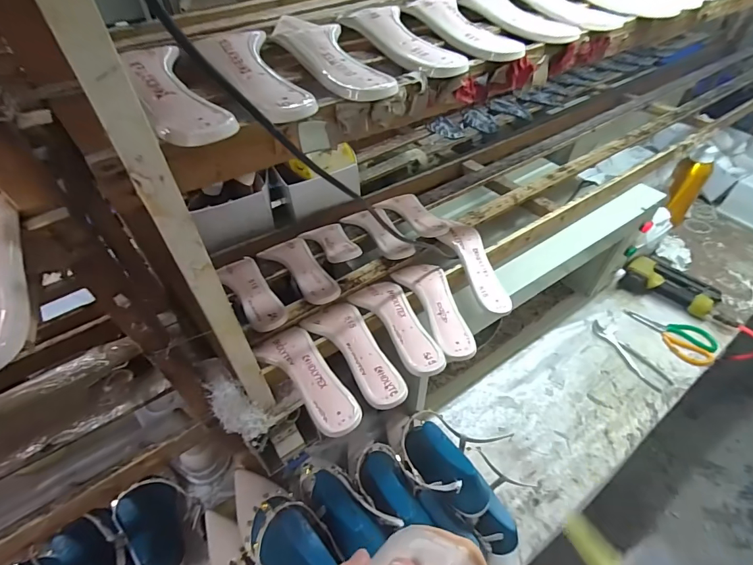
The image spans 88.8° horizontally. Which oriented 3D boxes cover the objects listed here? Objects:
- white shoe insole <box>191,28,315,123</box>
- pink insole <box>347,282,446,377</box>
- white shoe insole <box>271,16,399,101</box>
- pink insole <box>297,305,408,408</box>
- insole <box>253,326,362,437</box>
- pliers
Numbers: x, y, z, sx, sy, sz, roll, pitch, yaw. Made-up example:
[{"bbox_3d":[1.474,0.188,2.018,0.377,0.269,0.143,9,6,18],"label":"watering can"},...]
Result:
[{"bbox_3d":[-0.107,-0.182,0.334,0.063,0.028,0.151,-22,52,-18],"label":"white shoe insole"},{"bbox_3d":[0.033,0.055,0.537,0.068,0.031,0.183,-25,53,-20],"label":"pink insole"},{"bbox_3d":[-0.045,-0.219,0.370,0.064,0.025,0.169,-20,51,-17],"label":"white shoe insole"},{"bbox_3d":[-0.025,0.088,0.511,0.069,0.030,0.186,-30,54,-23],"label":"pink insole"},{"bbox_3d":[-0.088,0.119,0.477,0.067,0.032,0.176,-26,53,-21],"label":"insole"},{"bbox_3d":[0.577,0.166,0.889,0.055,0.009,0.192,-25,52,-20],"label":"pliers"}]

